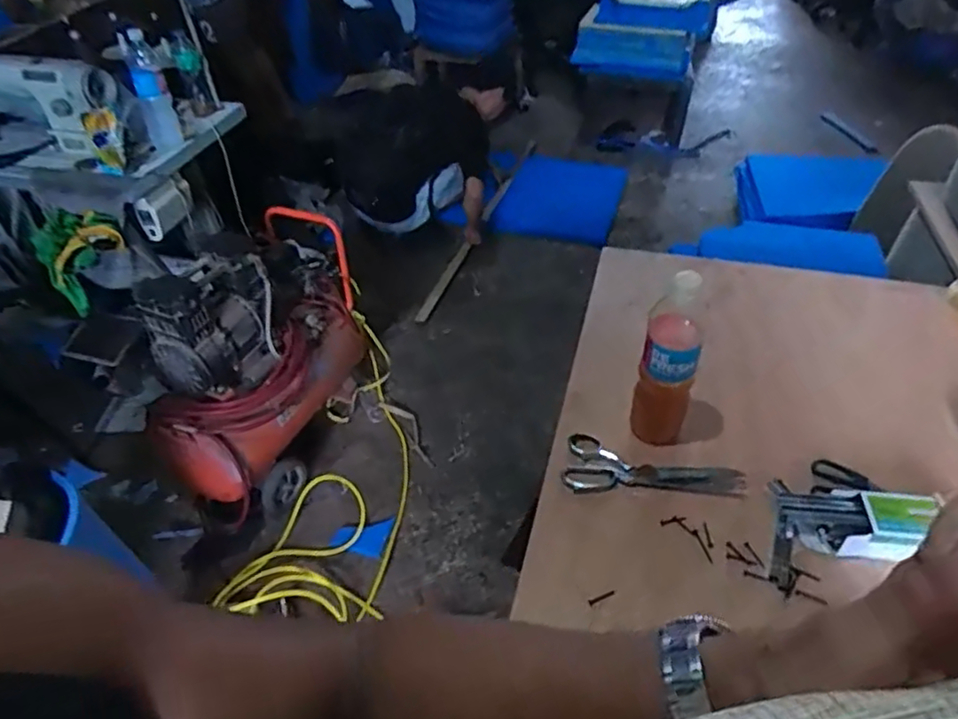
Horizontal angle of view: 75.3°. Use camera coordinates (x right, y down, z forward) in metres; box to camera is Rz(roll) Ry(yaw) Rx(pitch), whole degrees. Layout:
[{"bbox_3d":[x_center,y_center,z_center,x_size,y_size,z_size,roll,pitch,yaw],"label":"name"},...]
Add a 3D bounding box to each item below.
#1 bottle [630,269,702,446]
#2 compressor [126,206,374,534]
[{"bbox_3d":[0.259,0.009,0.845,0.078,0.258,0.067,14,46,18],"label":"bottle"},{"bbox_3d":[-0.571,-0.043,1.625,0.350,0.600,0.704,15,46,18],"label":"compressor"}]

